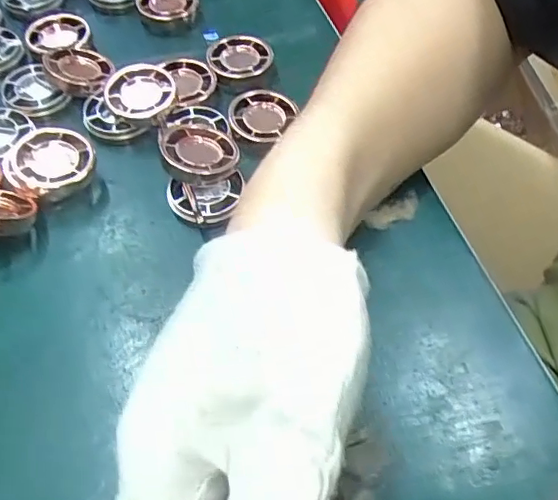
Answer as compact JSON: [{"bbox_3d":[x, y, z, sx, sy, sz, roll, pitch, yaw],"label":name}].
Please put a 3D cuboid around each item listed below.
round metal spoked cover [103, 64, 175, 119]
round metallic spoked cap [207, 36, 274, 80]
[{"bbox_3d":[-0.076,-0.085,0.321,0.036,0.015,0.032,-4,56,-3],"label":"round metal spoked cover"},{"bbox_3d":[-0.023,-0.113,0.354,0.038,0.014,0.033,-5,56,-4],"label":"round metallic spoked cap"}]

